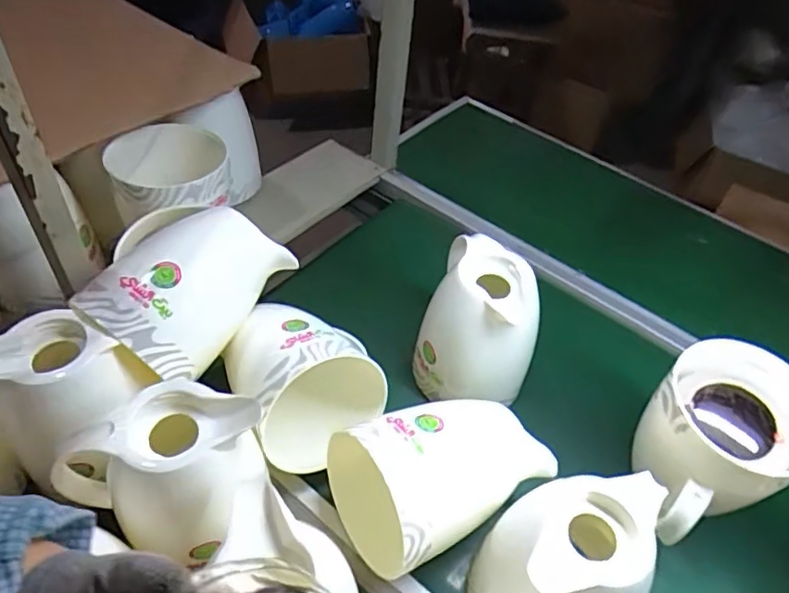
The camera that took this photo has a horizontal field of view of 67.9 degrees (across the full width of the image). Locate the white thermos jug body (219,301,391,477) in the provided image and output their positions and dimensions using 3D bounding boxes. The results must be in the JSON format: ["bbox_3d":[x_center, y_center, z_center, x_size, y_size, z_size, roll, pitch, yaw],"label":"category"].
[{"bbox_3d":[-0.111,0.089,0.675,0.141,0.145,0.152,-36,42,-11],"label":"white thermos jug body"}]

